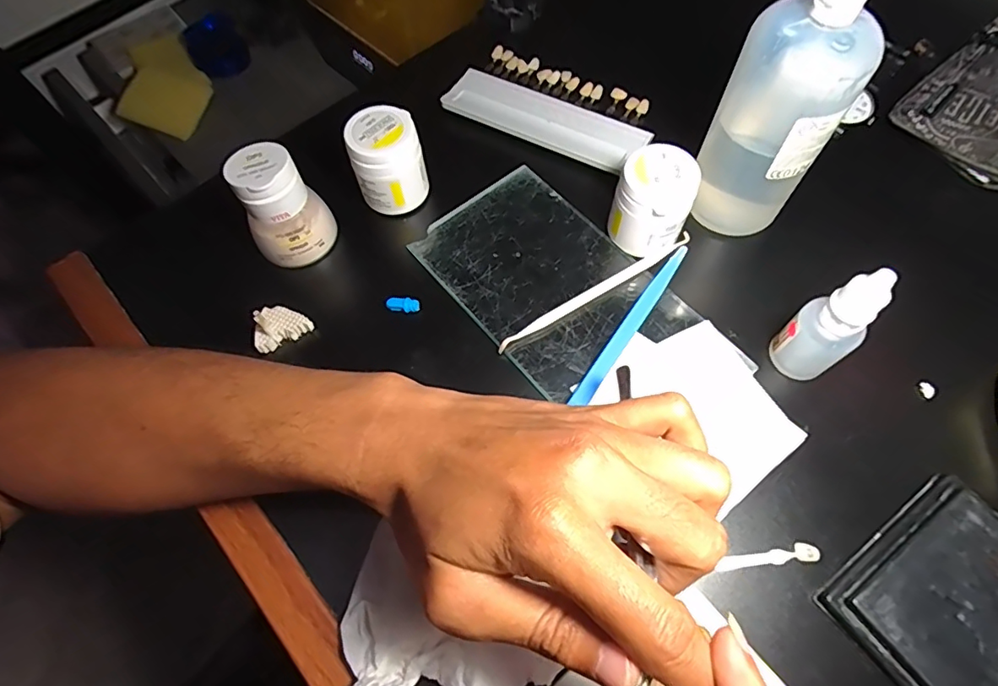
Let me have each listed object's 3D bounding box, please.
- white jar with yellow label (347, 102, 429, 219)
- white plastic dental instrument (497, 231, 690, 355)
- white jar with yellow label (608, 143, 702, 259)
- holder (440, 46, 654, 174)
[{"bbox_3d":[-0.069,-0.113,0.333,0.042,0.054,0.040,-1,65,3],"label":"white jar with yellow label"},{"bbox_3d":[0.059,-0.032,0.313,0.139,0.007,0.006,-30,67,-11],"label":"white plastic dental instrument"},{"bbox_3d":[0.092,-0.082,0.310,0.042,0.051,0.044,-1,65,3],"label":"white jar with yellow label"},{"bbox_3d":[0.039,-0.174,0.381,0.141,0.010,0.069,26,69,14],"label":"holder"}]

